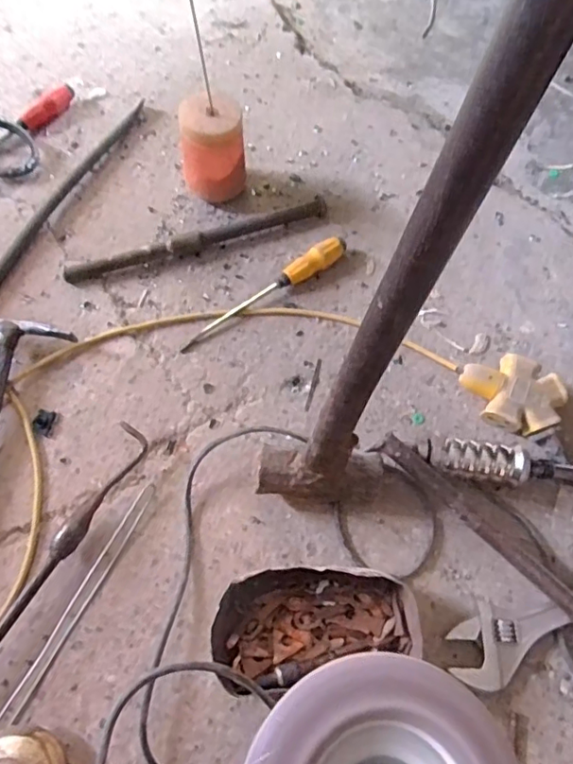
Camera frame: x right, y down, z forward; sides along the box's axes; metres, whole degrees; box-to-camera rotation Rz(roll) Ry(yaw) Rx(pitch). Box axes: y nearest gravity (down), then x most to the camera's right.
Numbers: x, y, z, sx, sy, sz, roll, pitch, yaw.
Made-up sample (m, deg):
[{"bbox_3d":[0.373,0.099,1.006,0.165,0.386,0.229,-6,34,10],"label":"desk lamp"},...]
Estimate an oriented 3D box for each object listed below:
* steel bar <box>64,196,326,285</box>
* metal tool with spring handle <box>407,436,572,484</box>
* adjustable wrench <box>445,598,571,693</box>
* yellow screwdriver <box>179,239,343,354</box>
[{"bbox_3d":[-0.120,-0.200,0.747,0.363,0.022,0.031,-19,68,-8],"label":"steel bar"},{"bbox_3d":[0.338,0.104,0.595,0.399,0.053,0.042,6,66,3],"label":"metal tool with spring handle"},{"bbox_3d":[0.295,0.225,0.552,0.285,0.018,0.069,-21,68,-8],"label":"adjustable wrench"},{"bbox_3d":[-0.026,-0.118,0.705,0.252,0.030,0.029,-33,70,-13],"label":"yellow screwdriver"}]

